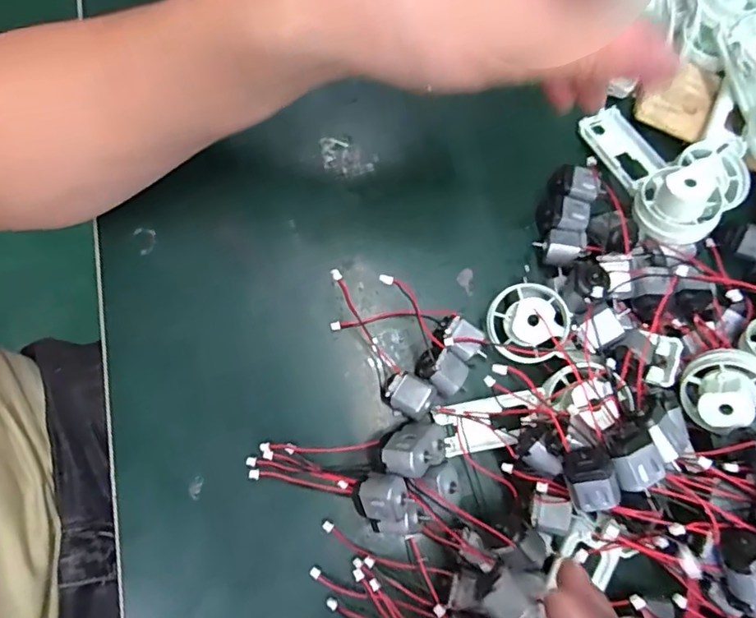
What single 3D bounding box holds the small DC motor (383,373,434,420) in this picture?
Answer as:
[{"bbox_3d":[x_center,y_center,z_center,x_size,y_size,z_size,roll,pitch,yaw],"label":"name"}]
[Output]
[{"bbox_3d":[0.015,0.043,0.276,0.024,0.017,0.019,36,79,2],"label":"small DC motor"}]

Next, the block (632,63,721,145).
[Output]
[{"bbox_3d":[0.174,-0.122,0.316,0.038,0.007,0.046,27,78,1],"label":"block"}]

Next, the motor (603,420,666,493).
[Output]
[{"bbox_3d":[0.105,0.061,0.227,0.019,0.015,0.026,-11,81,-7],"label":"motor"}]

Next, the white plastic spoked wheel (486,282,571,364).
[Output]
[{"bbox_3d":[0.076,0.006,0.273,0.039,0.021,0.038,1,79,-5],"label":"white plastic spoked wheel"}]

